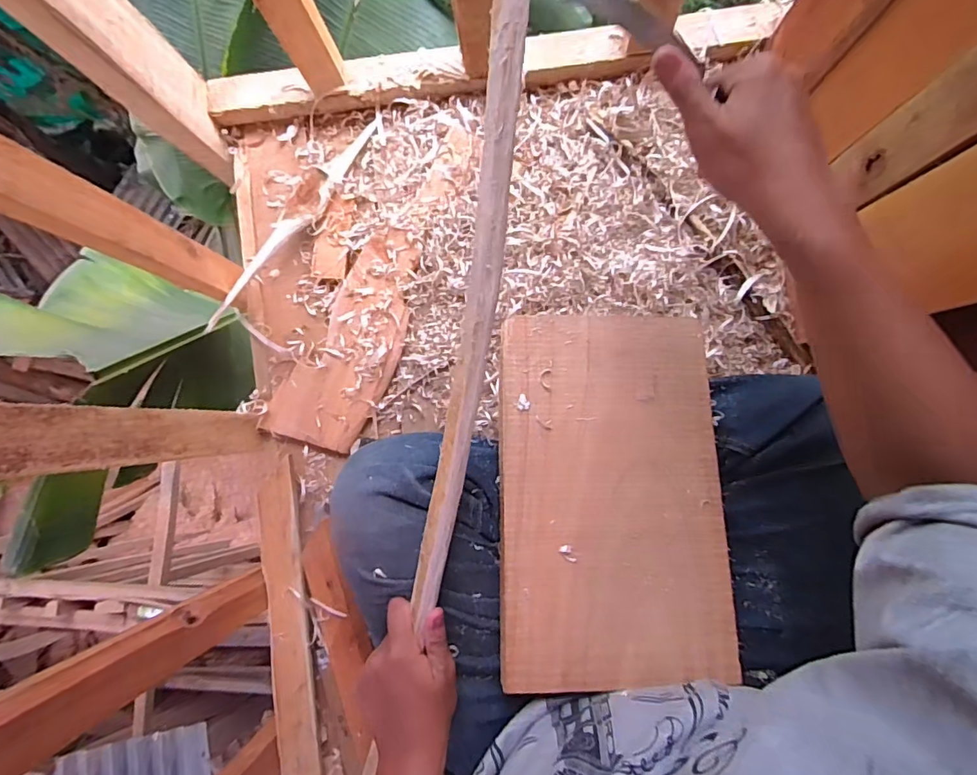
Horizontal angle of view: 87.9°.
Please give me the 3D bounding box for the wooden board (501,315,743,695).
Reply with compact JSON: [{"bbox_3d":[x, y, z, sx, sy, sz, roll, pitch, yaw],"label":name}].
[{"bbox_3d":[0.113,0.091,0.457,0.201,0.007,0.322,1,78,-8],"label":"wooden board"}]

